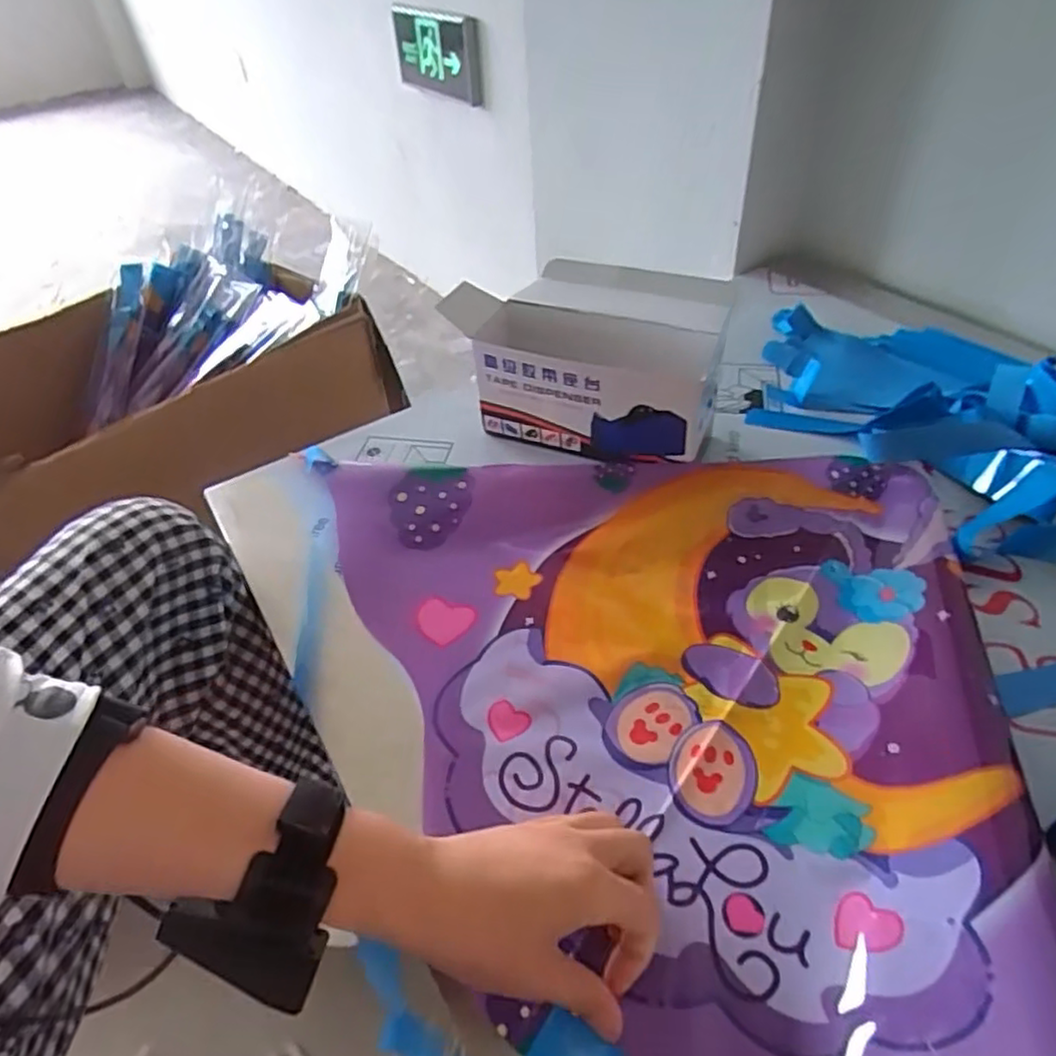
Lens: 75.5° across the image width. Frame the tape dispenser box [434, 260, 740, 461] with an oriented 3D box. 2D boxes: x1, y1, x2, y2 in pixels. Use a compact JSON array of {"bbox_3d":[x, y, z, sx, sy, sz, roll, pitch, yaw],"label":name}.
[{"bbox_3d":[0.068,-0.164,0.655,0.246,0.110,0.176,19,48,22],"label":"tape dispenser box"}]

